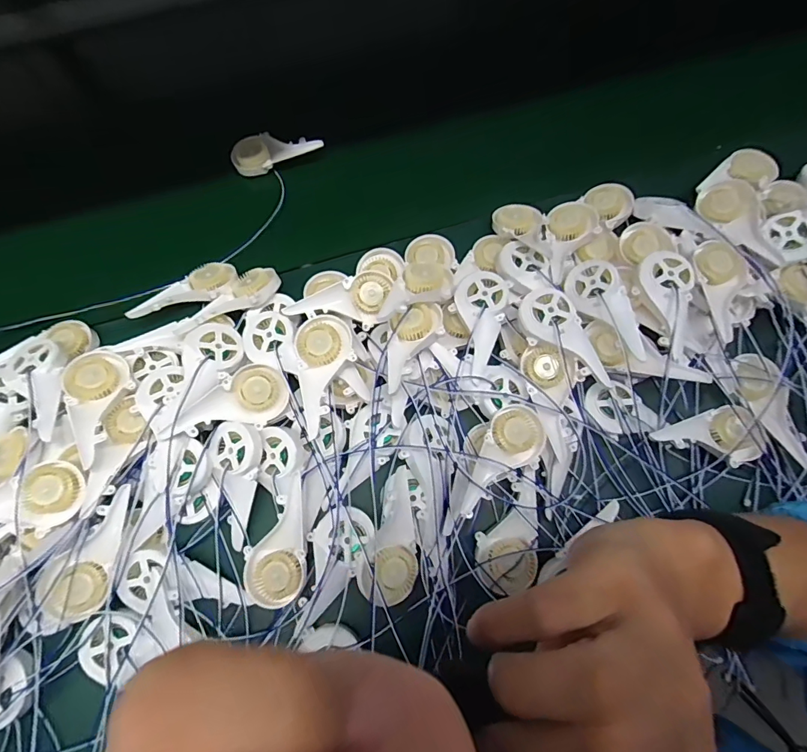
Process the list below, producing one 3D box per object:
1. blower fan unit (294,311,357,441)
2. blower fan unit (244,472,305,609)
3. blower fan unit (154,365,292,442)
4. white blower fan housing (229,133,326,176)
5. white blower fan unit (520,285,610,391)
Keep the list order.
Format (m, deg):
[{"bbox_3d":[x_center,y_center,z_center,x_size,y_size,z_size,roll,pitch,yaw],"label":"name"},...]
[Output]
[{"bbox_3d":[-0.057,-0.002,0.344,0.044,0.021,0.092,-12,72,-4],"label":"blower fan unit"},{"bbox_3d":[-0.094,0.119,0.322,0.043,0.017,0.088,-3,72,-1],"label":"blower fan unit"},{"bbox_3d":[-0.134,0.020,0.333,0.090,0.020,0.046,-23,73,-25],"label":"blower fan unit"},{"bbox_3d":[-0.129,-0.230,0.450,0.089,0.017,0.035,-16,73,-5],"label":"white blower fan housing"},{"bbox_3d":[0.124,-0.030,0.350,0.041,0.014,0.094,-22,73,-7],"label":"white blower fan unit"}]

